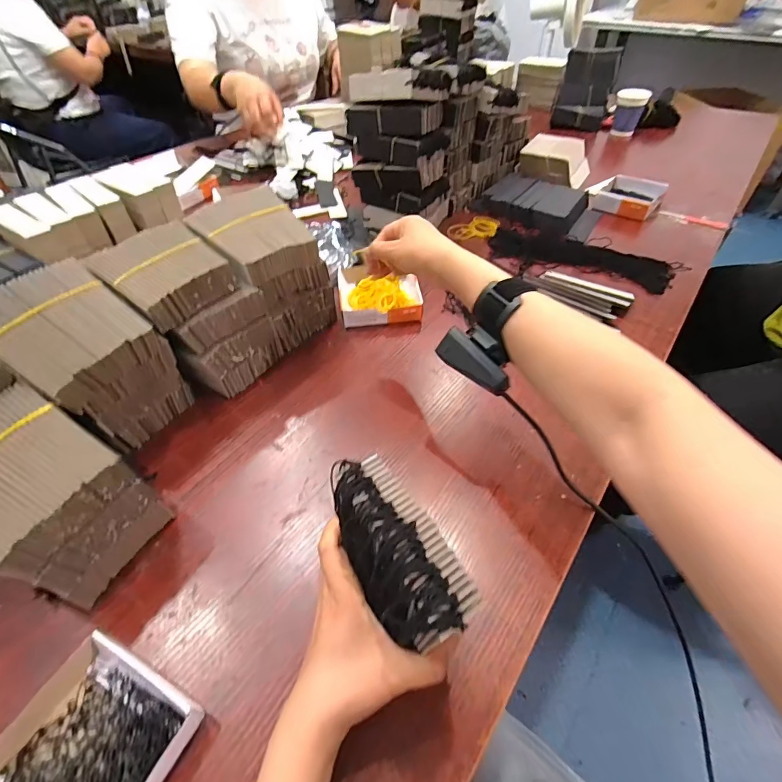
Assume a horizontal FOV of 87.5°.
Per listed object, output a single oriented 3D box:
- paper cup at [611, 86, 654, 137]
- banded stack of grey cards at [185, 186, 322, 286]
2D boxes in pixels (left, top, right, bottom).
[{"bbox_3d":[0.609,-0.714,1.056,0.077,0.099,0.086,17,50,16],"label":"paper cup"},{"bbox_3d":[-0.162,-0.182,0.480,0.110,0.042,0.133,-33,55,-26],"label":"banded stack of grey cards"}]

